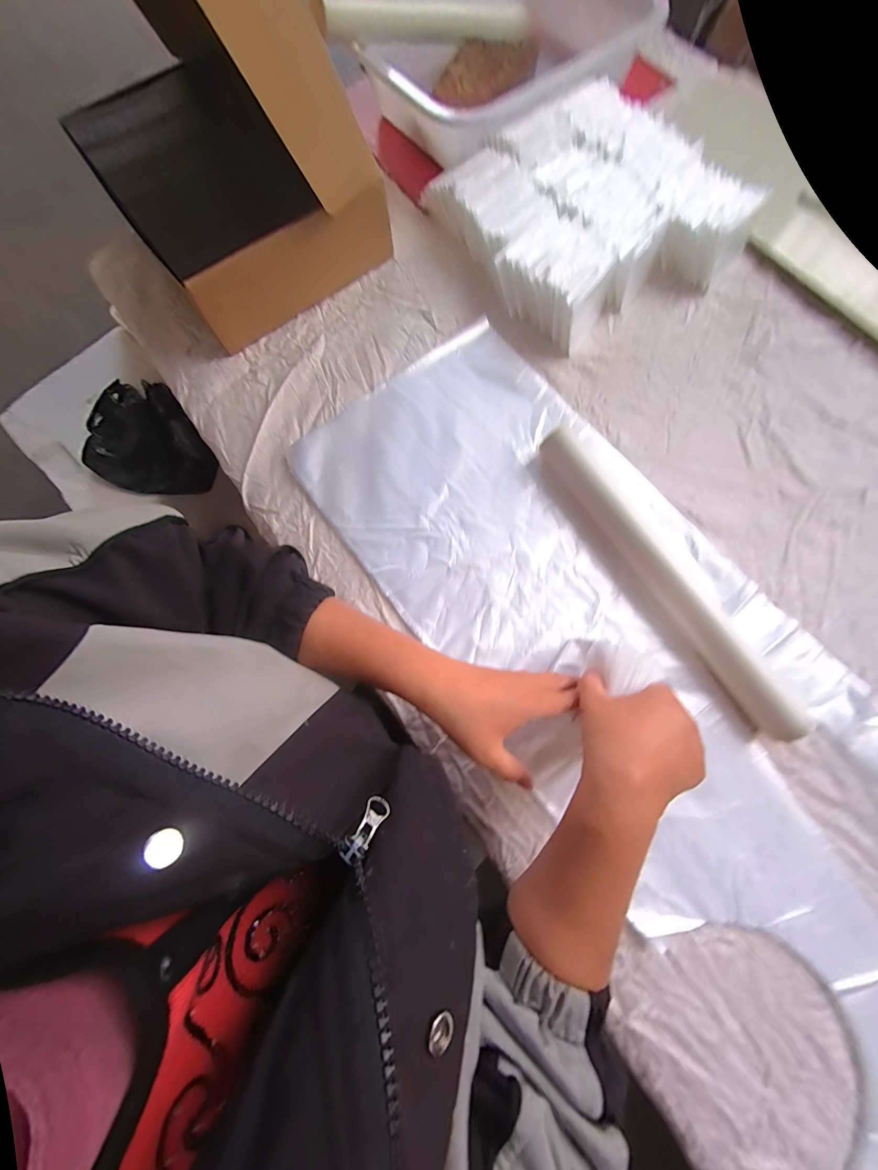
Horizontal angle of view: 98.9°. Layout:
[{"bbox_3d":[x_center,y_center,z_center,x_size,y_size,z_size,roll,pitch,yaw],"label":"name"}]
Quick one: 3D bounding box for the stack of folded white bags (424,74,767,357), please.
[{"bbox_3d":[0.181,-0.462,0.471,0.294,0.065,0.309,-35,78,-7],"label":"stack of folded white bags"}]

